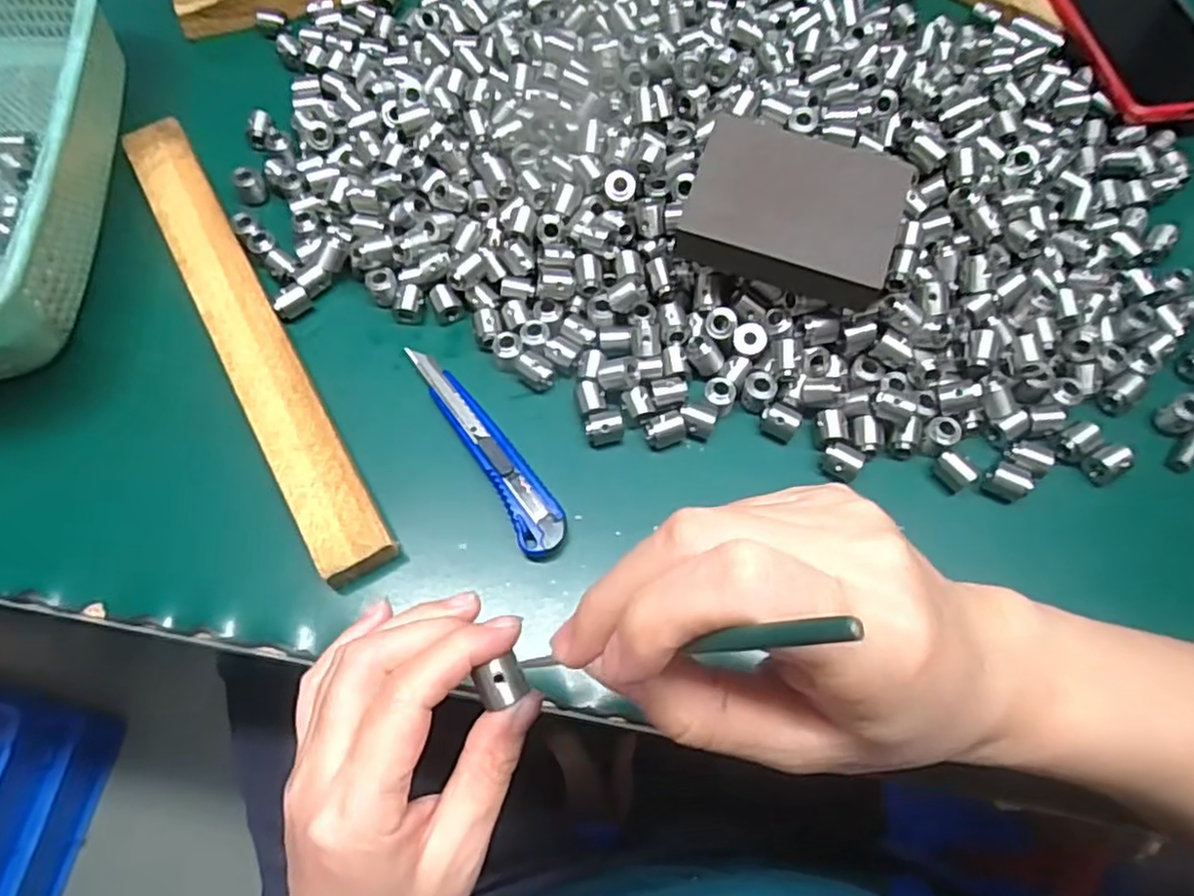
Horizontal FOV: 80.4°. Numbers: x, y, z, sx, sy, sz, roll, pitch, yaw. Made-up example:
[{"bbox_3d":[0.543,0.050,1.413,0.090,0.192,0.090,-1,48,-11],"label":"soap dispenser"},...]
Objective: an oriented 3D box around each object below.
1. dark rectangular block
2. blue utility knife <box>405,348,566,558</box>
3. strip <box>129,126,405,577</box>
[{"bbox_3d":[0.097,-0.114,0.343,0.102,0.030,0.068,18,97,6],"label":"dark rectangular block"},{"bbox_3d":[-0.057,-0.001,0.356,0.024,0.009,0.131,-33,71,-12],"label":"blue utility knife"},{"bbox_3d":[-0.189,-0.066,0.382,0.034,0.017,0.312,-30,70,-11],"label":"strip"}]

